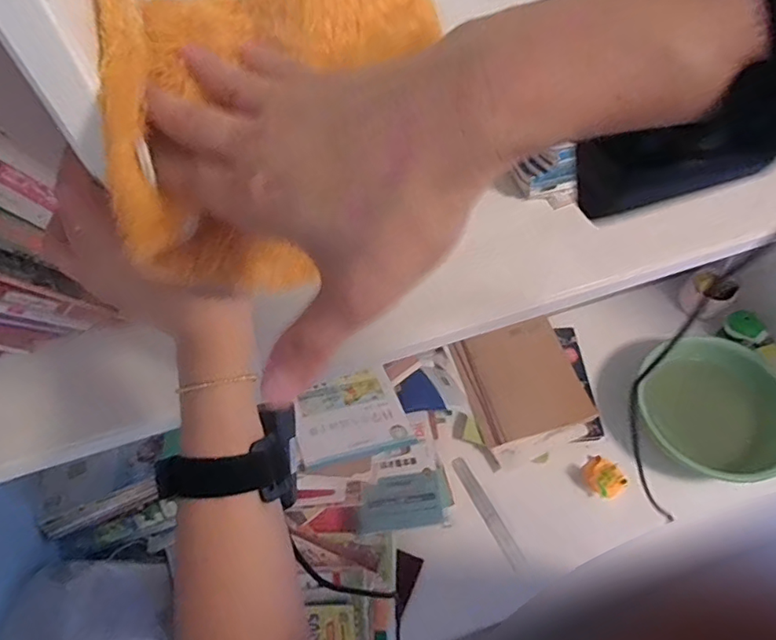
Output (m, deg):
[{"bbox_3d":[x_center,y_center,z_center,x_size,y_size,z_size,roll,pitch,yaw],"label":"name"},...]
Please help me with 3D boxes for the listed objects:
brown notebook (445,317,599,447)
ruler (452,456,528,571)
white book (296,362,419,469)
[{"bbox_3d":[0.269,0.121,1.071,0.226,0.025,0.219,-18,81,4],"label":"brown notebook"},{"bbox_3d":[0.189,0.361,1.000,0.030,0.005,0.218,-29,70,-8],"label":"ruler"},{"bbox_3d":[-0.060,0.150,0.856,0.174,0.017,0.148,-11,54,-16],"label":"white book"}]

